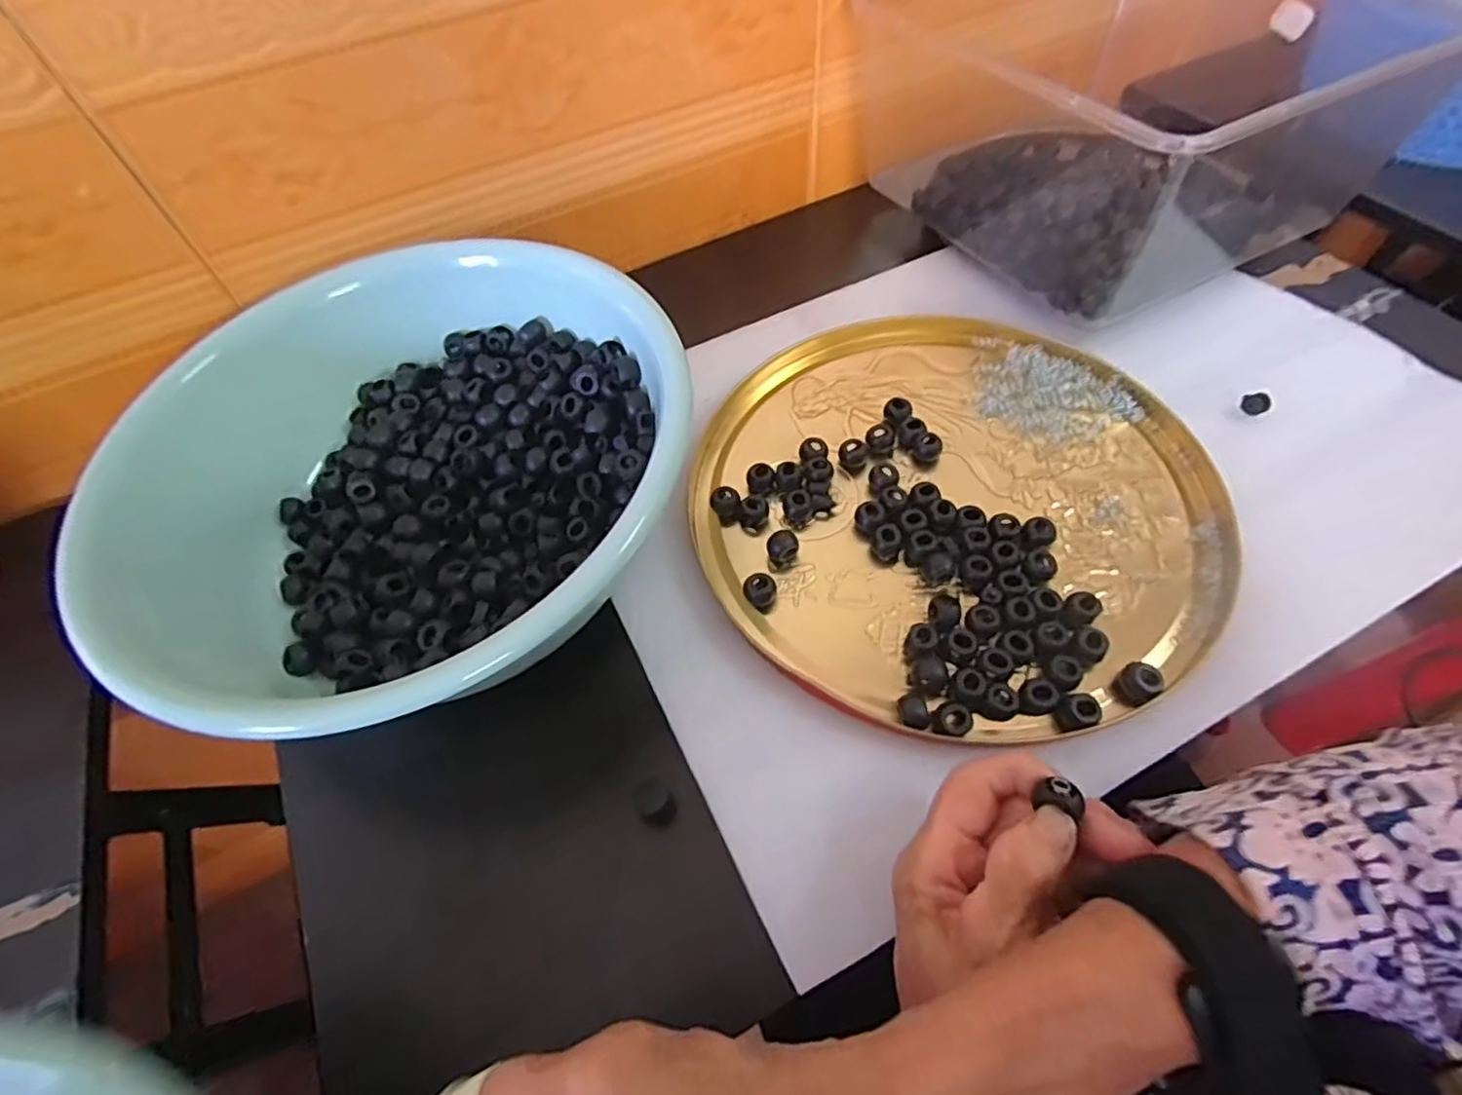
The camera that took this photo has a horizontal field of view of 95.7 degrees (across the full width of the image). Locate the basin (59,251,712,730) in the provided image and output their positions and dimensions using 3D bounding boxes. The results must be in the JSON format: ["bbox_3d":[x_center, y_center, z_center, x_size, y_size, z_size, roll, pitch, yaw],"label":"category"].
[{"bbox_3d":[-0.165,-0.037,0.360,0.258,0.092,0.278,-2,59,3],"label":"basin"}]

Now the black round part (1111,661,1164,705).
[{"bbox_3d":[0.194,0.065,0.317,0.017,0.015,0.017,-2,59,3],"label":"black round part"}]

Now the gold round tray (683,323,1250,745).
[{"bbox_3d":[0.122,-0.035,0.381,0.277,0.015,0.284,-2,59,3],"label":"gold round tray"}]

